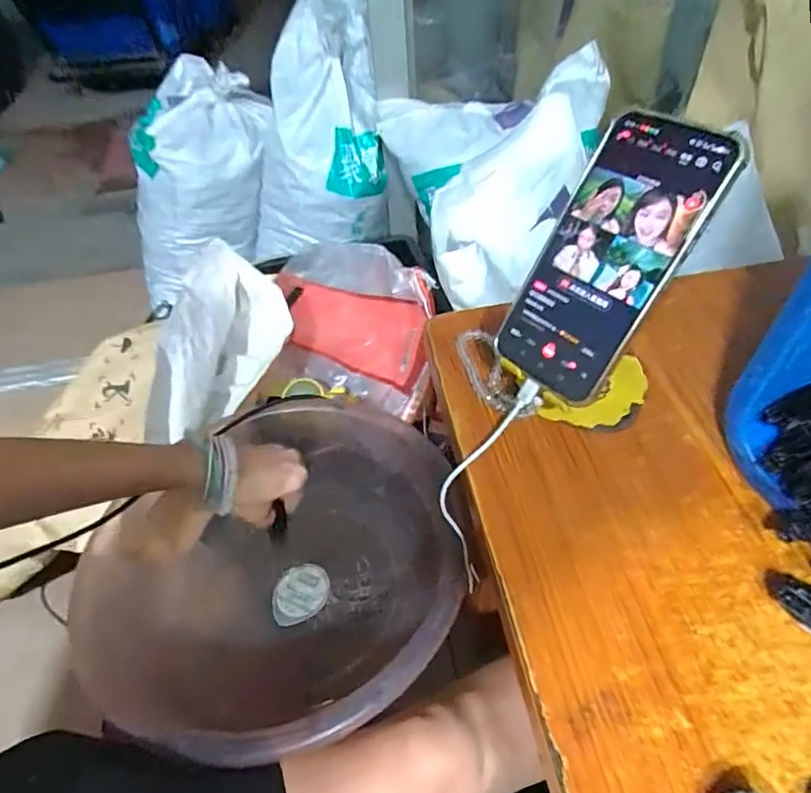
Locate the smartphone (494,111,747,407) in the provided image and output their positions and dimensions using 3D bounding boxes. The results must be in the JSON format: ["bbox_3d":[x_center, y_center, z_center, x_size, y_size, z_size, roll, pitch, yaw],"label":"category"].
[{"bbox_3d":[0.123,-0.083,0.329,0.081,0.170,0.008,40,23,32],"label":"smartphone"}]

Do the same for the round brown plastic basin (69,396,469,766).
[{"bbox_3d":[-0.128,0.163,0.552,0.361,0.138,0.359,-2,48,2],"label":"round brown plastic basin"}]

